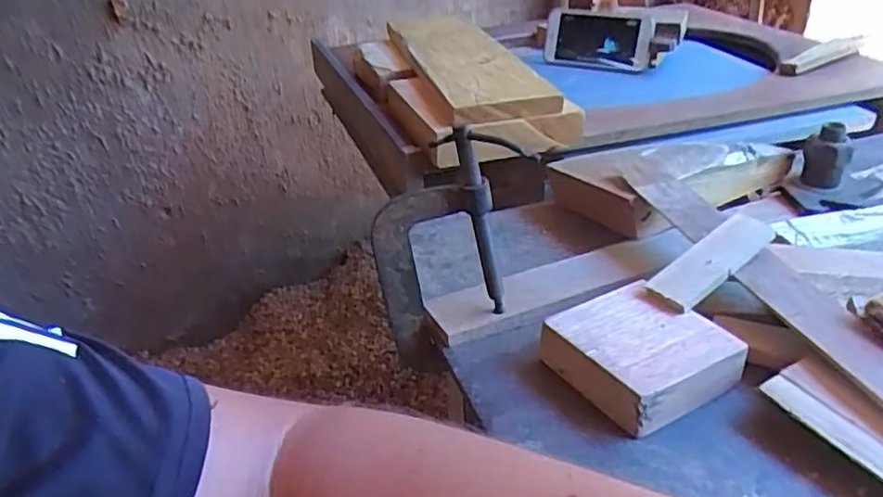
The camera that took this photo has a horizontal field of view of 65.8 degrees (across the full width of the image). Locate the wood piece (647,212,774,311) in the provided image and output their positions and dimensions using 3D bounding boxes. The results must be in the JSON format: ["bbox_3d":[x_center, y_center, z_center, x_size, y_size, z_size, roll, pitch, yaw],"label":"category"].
[{"bbox_3d":[0.185,0.009,0.467,0.098,0.010,0.032,-33,52,-20],"label":"wood piece"}]

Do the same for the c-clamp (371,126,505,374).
[{"bbox_3d":[-0.003,0.008,0.478,0.083,0.181,0.023,-6,35,-2],"label":"c-clamp"}]

